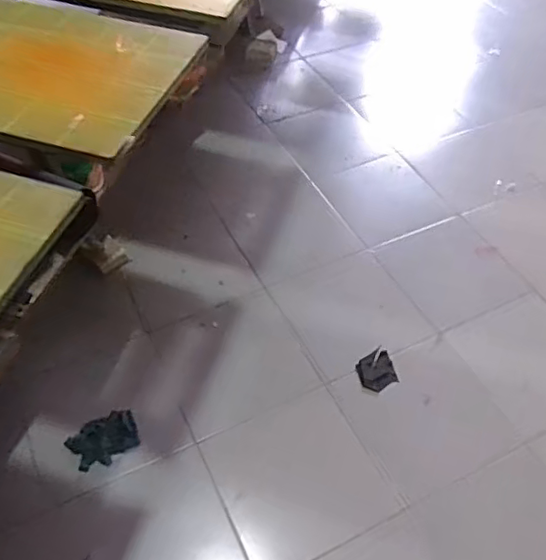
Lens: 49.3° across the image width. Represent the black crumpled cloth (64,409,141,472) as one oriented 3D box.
[{"bbox_3d":[-0.448,0.424,1.576,0.182,0.020,0.129,-22,53,-21],"label":"black crumpled cloth"}]

